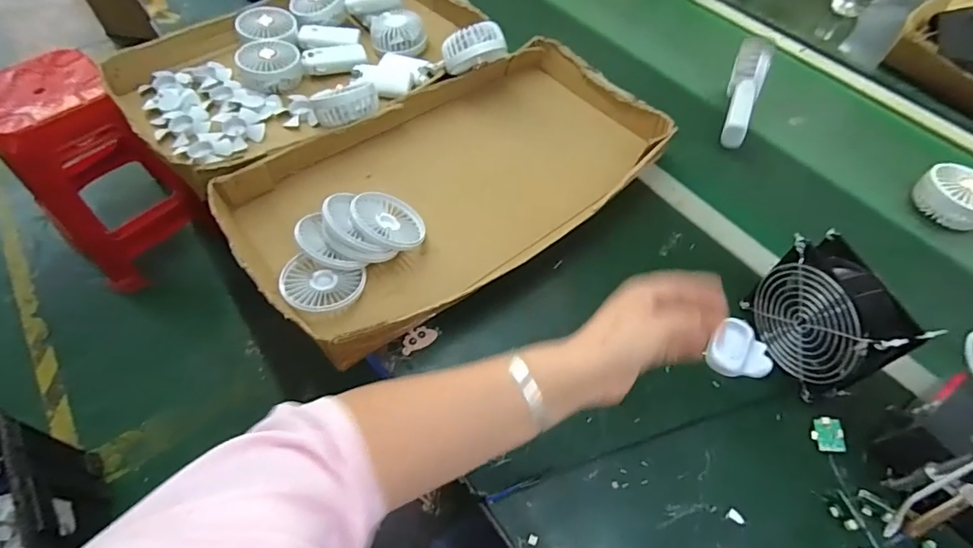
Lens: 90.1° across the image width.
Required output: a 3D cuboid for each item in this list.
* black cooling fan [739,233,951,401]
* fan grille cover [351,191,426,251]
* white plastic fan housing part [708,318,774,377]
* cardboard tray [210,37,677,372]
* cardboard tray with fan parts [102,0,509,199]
[{"bbox_3d":[0.319,0.043,0.464,0.056,0.118,0.122,-15,59,-13],"label":"black cooling fan"},{"bbox_3d":[-0.112,-0.063,0.558,0.088,0.007,0.074,22,45,-32],"label":"fan grille cover"},{"bbox_3d":[0.266,0.079,0.503,0.057,0.017,0.063,24,59,13],"label":"white plastic fan housing part"},{"bbox_3d":[-0.033,-0.134,0.605,0.518,0.053,0.286,-36,65,-23],"label":"cardboard tray"},{"bbox_3d":[-0.248,-0.326,0.699,0.495,0.093,0.354,-31,63,-21],"label":"cardboard tray with fan parts"}]

